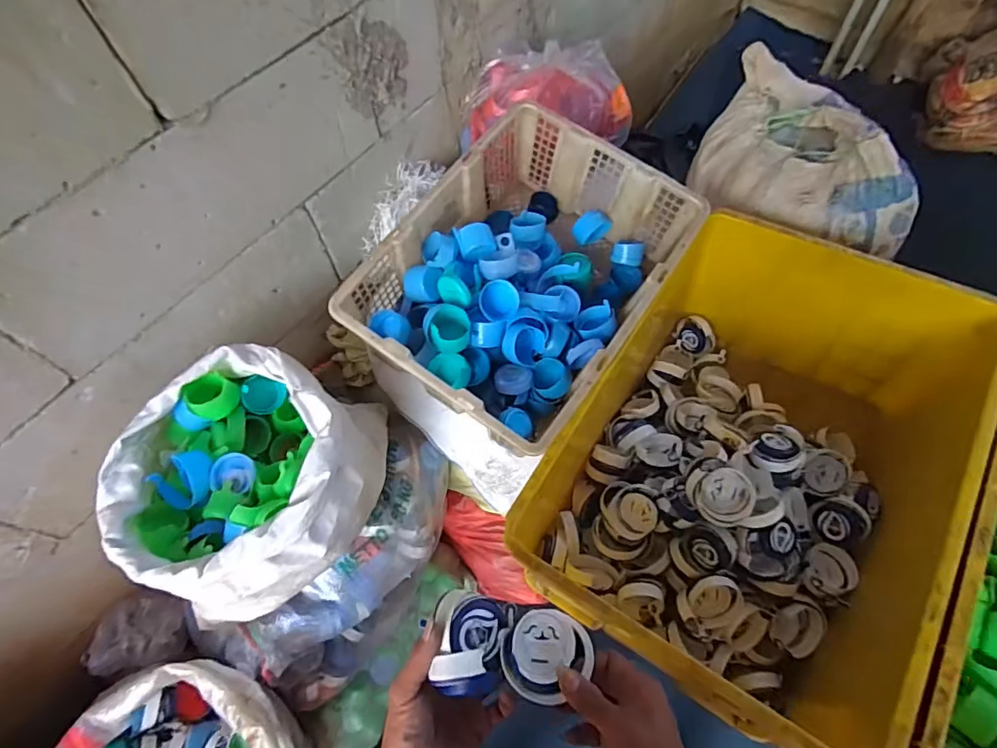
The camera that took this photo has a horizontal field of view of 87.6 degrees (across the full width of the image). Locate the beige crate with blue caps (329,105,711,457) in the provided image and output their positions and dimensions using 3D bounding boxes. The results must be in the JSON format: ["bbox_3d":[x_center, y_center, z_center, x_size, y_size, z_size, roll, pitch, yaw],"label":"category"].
[{"bbox_3d":[0.046,-0.143,0.792,0.347,0.188,0.470,29,65,19],"label":"beige crate with blue caps"}]

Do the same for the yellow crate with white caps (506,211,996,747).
[{"bbox_3d":[0.357,0.122,0.773,0.424,0.333,0.645,29,65,19],"label":"yellow crate with white caps"}]

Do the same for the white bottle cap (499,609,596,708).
[{"bbox_3d":[0.039,0.232,0.434,0.072,0.017,0.064,-39,64,-18],"label":"white bottle cap"}]

